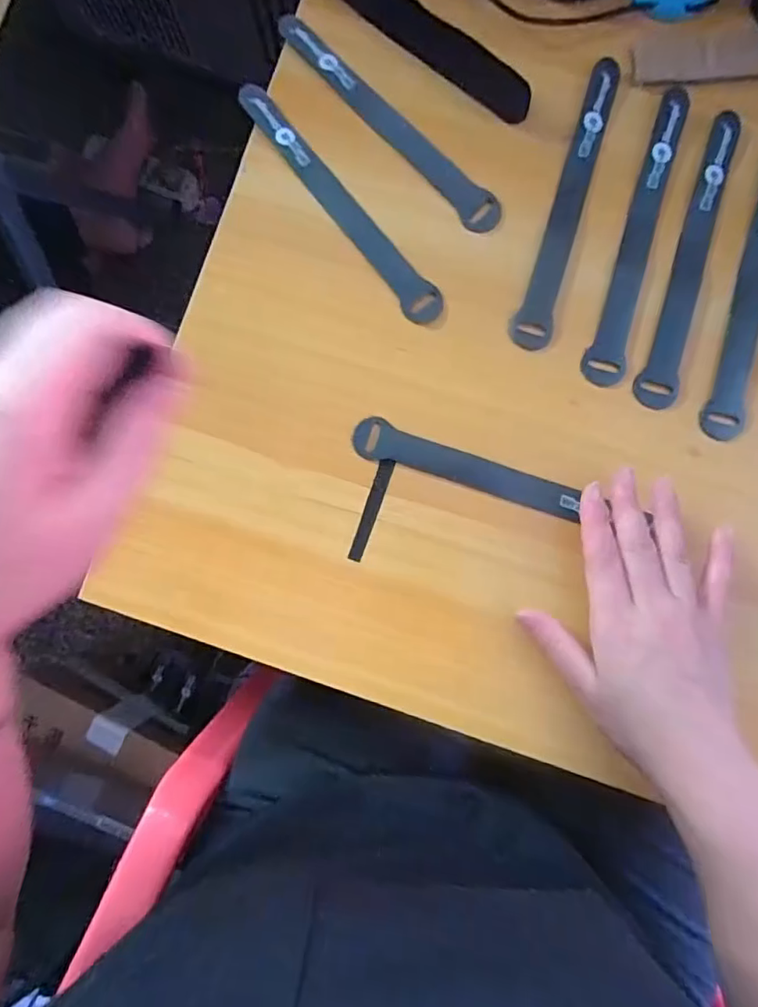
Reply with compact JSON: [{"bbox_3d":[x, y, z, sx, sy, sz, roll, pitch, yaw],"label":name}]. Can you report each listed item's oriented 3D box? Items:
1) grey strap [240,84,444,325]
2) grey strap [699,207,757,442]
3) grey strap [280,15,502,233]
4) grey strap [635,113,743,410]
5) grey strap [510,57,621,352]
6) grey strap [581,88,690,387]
[{"bbox_3d":[-0.028,-0.199,0.361,0.024,0.006,0.205,-37,84,-5],"label":"grey strap"},{"bbox_3d":[0.237,-0.139,0.352,0.023,0.005,0.206,16,82,6],"label":"grey strap"},{"bbox_3d":[0.006,-0.259,0.372,0.023,0.004,0.203,-41,84,-5],"label":"grey strap"},{"bbox_3d":[0.200,-0.160,0.354,0.023,0.004,0.209,17,82,2],"label":"grey strap"},{"bbox_3d":[0.125,-0.199,0.362,0.023,0.004,0.211,17,82,2],"label":"grey strap"},{"bbox_3d":[0.168,-0.175,0.357,0.023,0.004,0.210,17,82,2],"label":"grey strap"}]

